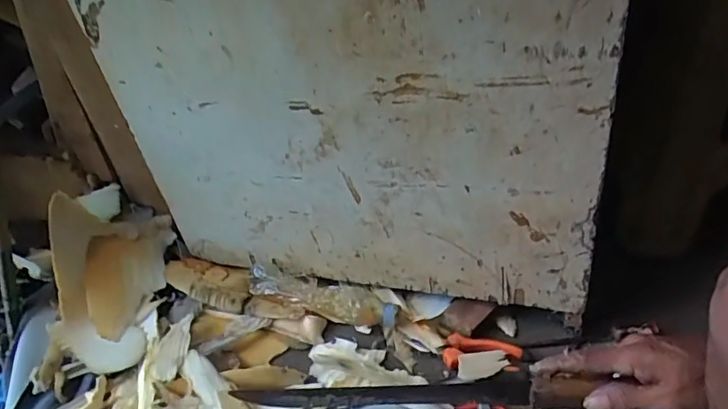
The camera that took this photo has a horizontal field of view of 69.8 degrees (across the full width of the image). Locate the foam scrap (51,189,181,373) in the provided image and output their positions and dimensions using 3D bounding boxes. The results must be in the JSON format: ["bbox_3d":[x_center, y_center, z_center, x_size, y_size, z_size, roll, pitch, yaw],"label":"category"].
[{"bbox_3d":[-0.391,0.093,0.773,0.143,0.148,0.269,-6,36,1],"label":"foam scrap"}]

